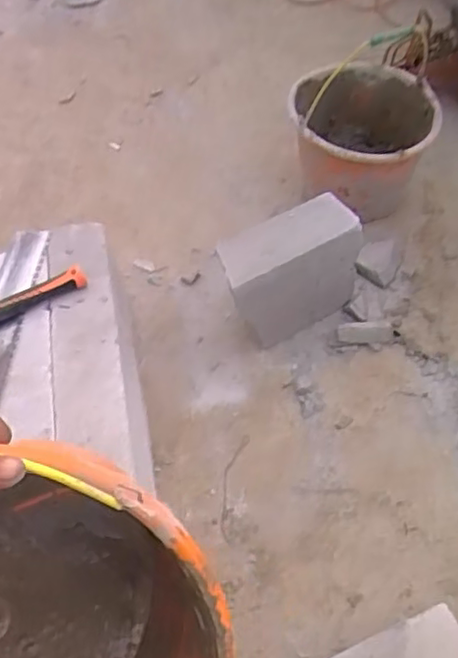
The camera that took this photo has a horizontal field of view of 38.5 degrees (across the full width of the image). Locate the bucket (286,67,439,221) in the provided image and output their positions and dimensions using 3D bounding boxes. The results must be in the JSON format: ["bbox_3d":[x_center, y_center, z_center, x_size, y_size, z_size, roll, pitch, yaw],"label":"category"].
[{"bbox_3d":[0.259,-0.361,1.309,0.258,0.211,0.242,-3,53,4],"label":"bucket"}]

